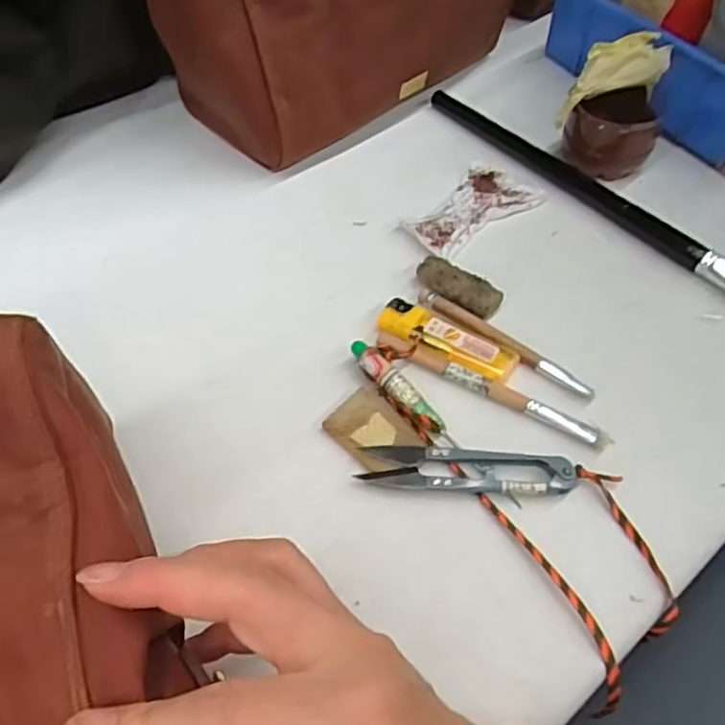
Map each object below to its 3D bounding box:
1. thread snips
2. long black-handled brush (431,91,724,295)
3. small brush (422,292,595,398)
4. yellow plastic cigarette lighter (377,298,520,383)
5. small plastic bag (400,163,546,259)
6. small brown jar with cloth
[{"bbox_3d":[0.051,0.051,0.319,0.100,0.008,0.026,6,55,2],"label":"thread snips"},{"bbox_3d":[0.160,-0.109,0.435,0.026,0.017,0.294,-35,63,-23],"label":"long black-handled brush"},{"bbox_3d":[0.078,-0.012,0.368,0.110,0.009,0.010,35,61,21],"label":"small brush"},{"bbox_3d":[0.047,-0.015,0.363,0.077,0.007,0.025,27,56,19],"label":"yellow plastic cigarette lighter"},{"bbox_3d":[0.071,-0.100,0.432,0.051,0.005,0.093,38,62,22],"label":"small plastic bag"},{"bbox_3d":[0.173,-0.173,0.445,0.059,0.075,0.061,1,55,-1],"label":"small brown jar with cloth"}]

